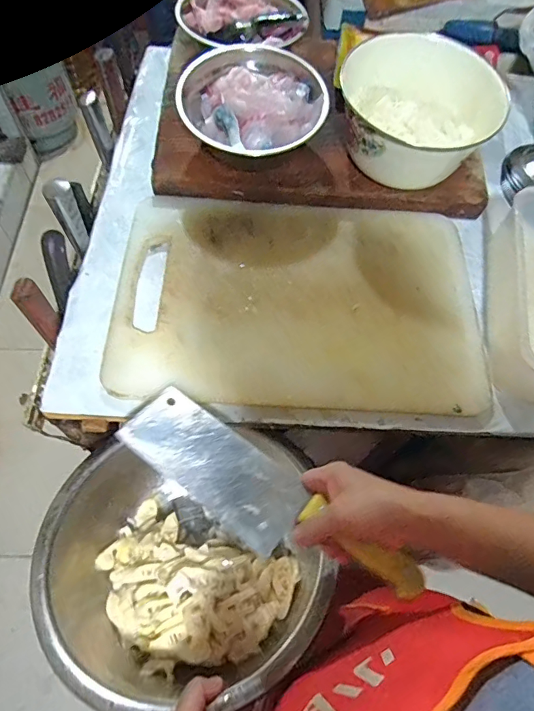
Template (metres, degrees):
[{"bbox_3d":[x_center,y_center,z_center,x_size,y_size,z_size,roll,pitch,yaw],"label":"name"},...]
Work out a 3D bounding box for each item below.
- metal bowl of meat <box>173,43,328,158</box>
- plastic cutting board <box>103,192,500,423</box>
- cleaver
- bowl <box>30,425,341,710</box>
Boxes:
[{"bbox_3d":[-0.019,-0.336,0.599,0.191,0.061,0.164,-3,64,-4],"label":"metal bowl of meat"},{"bbox_3d":[0.040,-0.077,0.554,0.432,0.018,0.298,2,64,-2],"label":"plastic cutting board"},{"bbox_3d":[-0.005,0.122,0.401,0.283,0.019,0.078,29,66,18],"label":"cleaver"},{"bbox_3d":[-0.086,0.217,0.487,0.286,0.133,0.236,-8,64,-7],"label":"bowl"}]

